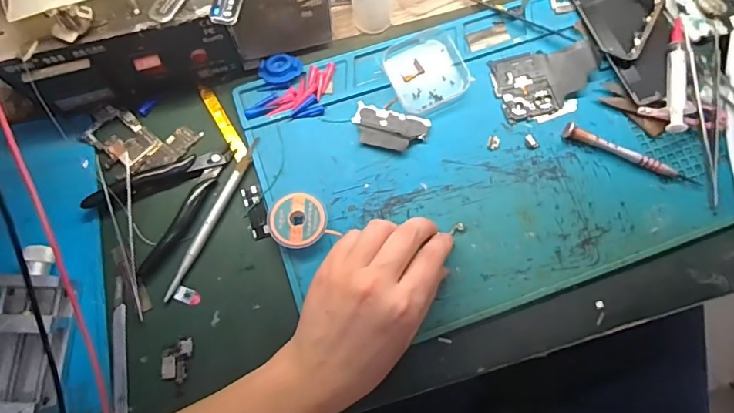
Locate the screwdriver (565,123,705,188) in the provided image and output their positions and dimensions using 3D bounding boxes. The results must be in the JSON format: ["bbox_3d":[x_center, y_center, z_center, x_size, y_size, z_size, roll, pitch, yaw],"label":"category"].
[{"bbox_3d":[0.218,-0.044,0.394,0.114,0.012,0.014,23,77,6],"label":"screwdriver"}]

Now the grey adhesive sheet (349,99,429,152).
[{"bbox_3d":[0.019,-0.064,0.400,0.062,0.005,0.036,16,77,4],"label":"grey adhesive sheet"}]

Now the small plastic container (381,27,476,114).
[{"bbox_3d":[0.051,-0.117,0.412,0.065,0.013,0.066,-27,78,-6],"label":"small plastic container"}]

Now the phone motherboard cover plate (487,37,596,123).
[{"bbox_3d":[0.155,-0.107,0.409,0.088,0.007,0.062,-12,76,-3],"label":"phone motherboard cover plate"}]

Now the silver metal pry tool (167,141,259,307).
[{"bbox_3d":[-0.123,0.007,0.380,0.010,0.005,0.142,24,77,6],"label":"silver metal pry tool"}]

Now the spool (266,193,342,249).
[{"bbox_3d":[-0.053,0.012,0.375,0.045,0.014,0.043,0,76,0],"label":"spool"}]

